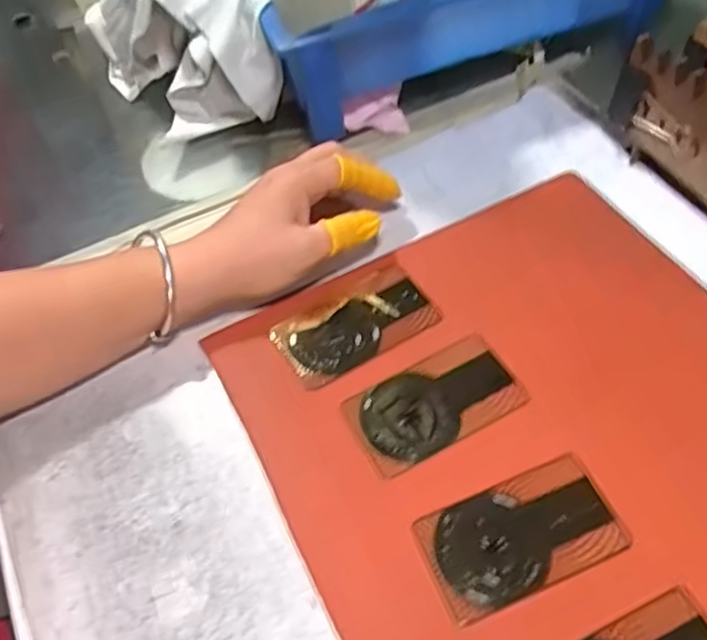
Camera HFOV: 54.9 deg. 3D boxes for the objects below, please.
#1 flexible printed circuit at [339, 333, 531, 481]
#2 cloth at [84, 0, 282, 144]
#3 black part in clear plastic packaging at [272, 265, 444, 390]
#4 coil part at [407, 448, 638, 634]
[{"bbox_3d":[0.041,0.042,0.343,0.084,0.004,0.047,-25,55,-13],"label":"flexible printed circuit"},{"bbox_3d":[-0.123,-0.216,0.487,0.134,0.121,0.172,-16,54,-6],"label":"cloth"},{"bbox_3d":[0.001,0.003,0.377,0.085,0.004,0.049,-28,56,-15],"label":"black part in clear plastic packaging"},{"bbox_3d":[0.075,0.096,0.303,0.084,0.004,0.048,-20,54,-10],"label":"coil part"}]

